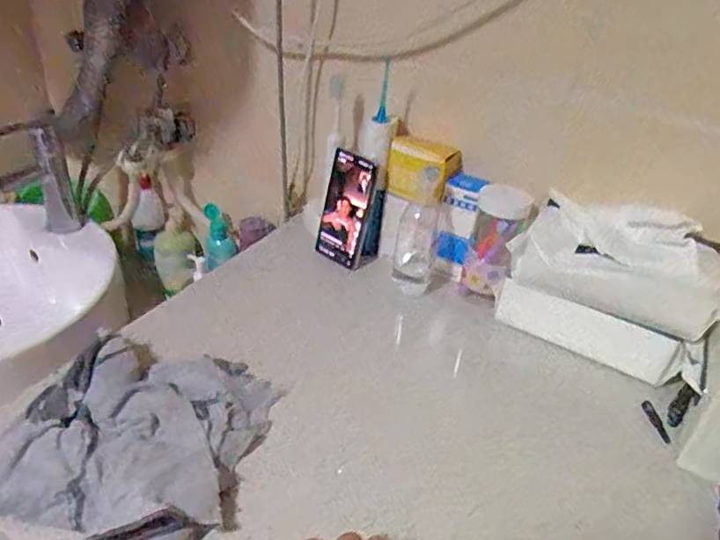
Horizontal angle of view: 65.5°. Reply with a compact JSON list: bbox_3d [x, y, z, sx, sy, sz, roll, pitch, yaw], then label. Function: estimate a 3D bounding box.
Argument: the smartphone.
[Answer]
[{"bbox_3d":[-0.020,-0.082,0.772,0.067,0.155,0.009,23,24,25],"label":"smartphone"}]

